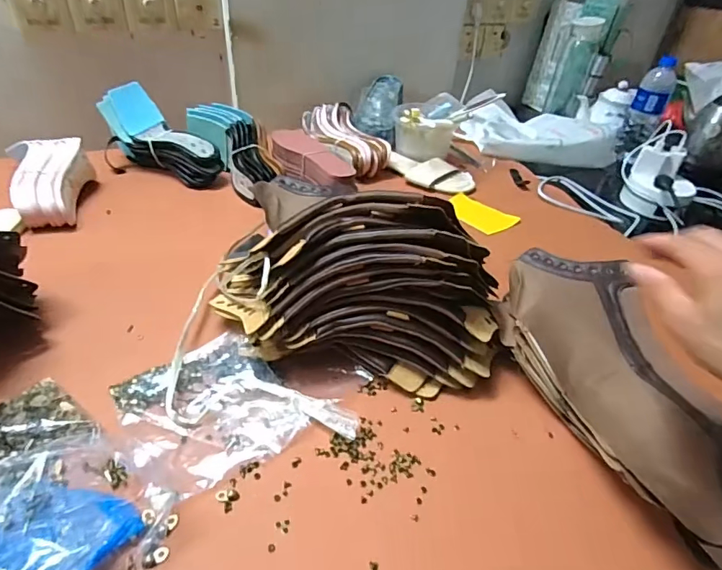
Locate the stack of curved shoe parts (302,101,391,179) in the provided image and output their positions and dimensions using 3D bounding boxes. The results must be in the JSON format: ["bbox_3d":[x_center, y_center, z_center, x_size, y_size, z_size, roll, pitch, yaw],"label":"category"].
[{"bbox_3d":[-0.027,-0.282,0.894,0.115,0.064,0.188,-22,45,-29],"label":"stack of curved shoe parts"}]

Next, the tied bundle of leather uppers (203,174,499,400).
[{"bbox_3d":[-0.008,0.001,0.491,0.318,0.158,0.129,7,39,1],"label":"tied bundle of leather uppers"}]

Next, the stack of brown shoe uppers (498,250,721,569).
[{"bbox_3d":[0.250,0.089,0.450,0.139,0.071,0.313,-6,44,-15],"label":"stack of brown shoe uppers"}]

